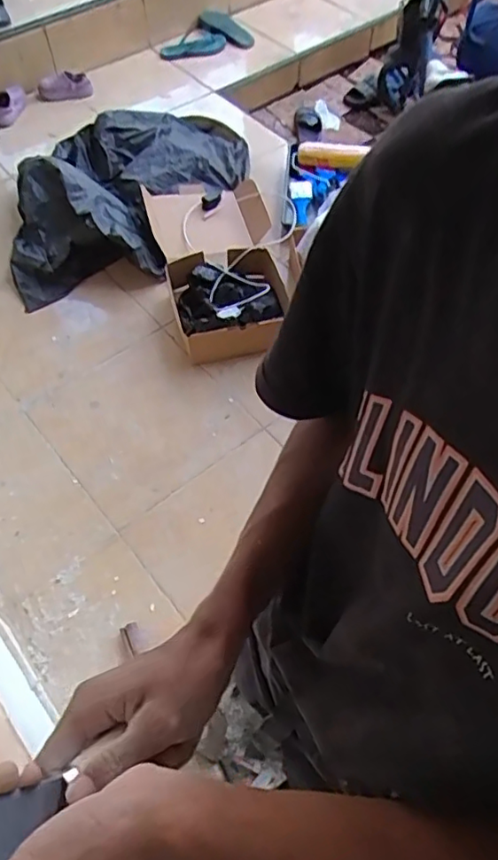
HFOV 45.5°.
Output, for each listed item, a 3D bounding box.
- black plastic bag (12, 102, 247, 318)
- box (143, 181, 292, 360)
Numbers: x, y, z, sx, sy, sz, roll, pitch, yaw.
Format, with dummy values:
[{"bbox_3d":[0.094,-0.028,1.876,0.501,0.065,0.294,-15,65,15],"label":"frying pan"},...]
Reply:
[{"bbox_3d":[-0.357,-0.699,1.697,0.499,0.160,0.896,24,61,13],"label":"black plastic bag"},{"bbox_3d":[-0.071,-0.448,1.575,0.321,0.120,0.612,-12,60,-8],"label":"box"}]

